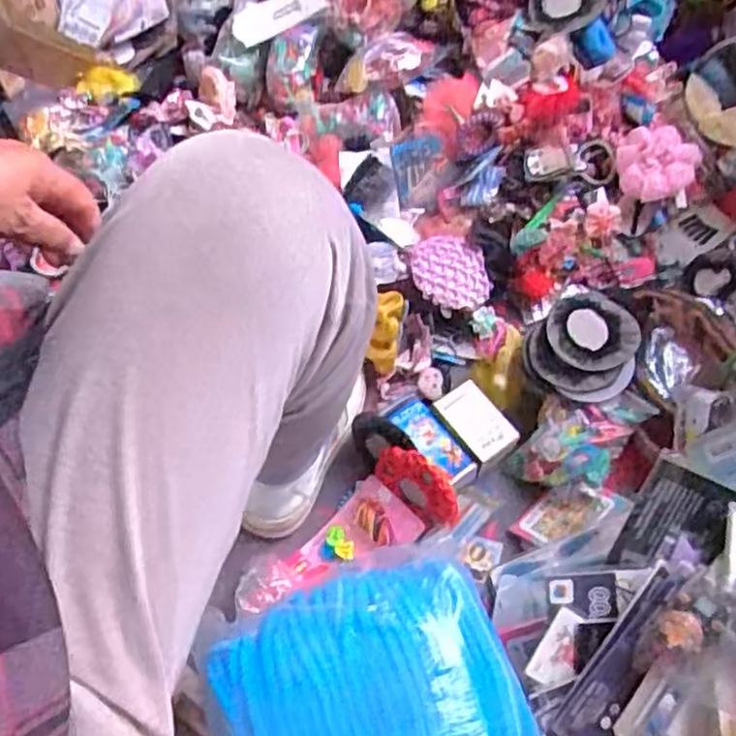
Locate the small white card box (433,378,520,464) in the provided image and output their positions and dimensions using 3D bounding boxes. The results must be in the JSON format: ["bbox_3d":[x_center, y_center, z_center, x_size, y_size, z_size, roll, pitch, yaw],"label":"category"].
[{"bbox_3d":[0.110,0.055,0.727,0.049,0.012,0.081,-39,69,3],"label":"small white card box"}]

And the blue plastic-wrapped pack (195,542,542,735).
[{"bbox_3d":[0.007,0.273,0.517,0.225,0.078,0.240,-22,65,-10],"label":"blue plastic-wrapped pack"}]

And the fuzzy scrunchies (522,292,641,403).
[{"bbox_3d":[0.222,-0.022,0.750,0.109,0.046,0.125,17,65,9],"label":"fuzzy scrunchies"}]

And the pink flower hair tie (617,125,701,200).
[{"bbox_3d":[0.333,-0.235,0.820,0.079,0.035,0.084,-1,63,1],"label":"pink flower hair tie"}]

